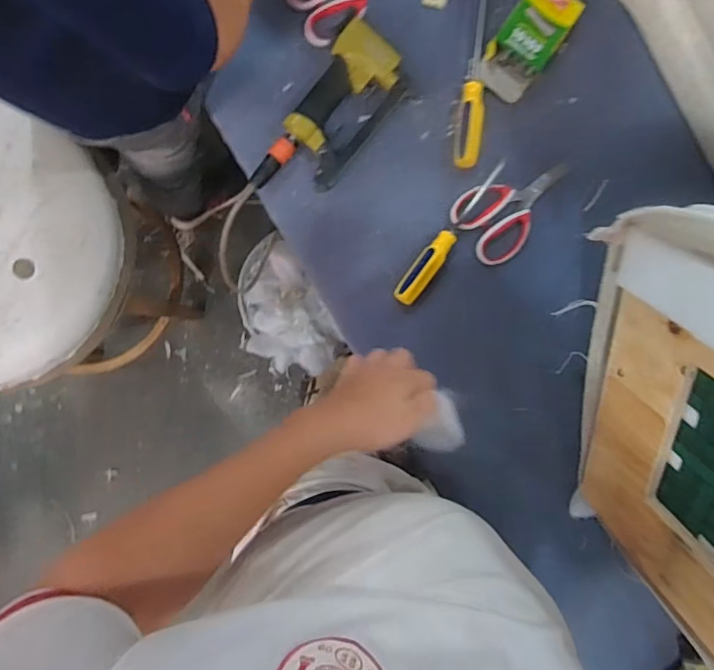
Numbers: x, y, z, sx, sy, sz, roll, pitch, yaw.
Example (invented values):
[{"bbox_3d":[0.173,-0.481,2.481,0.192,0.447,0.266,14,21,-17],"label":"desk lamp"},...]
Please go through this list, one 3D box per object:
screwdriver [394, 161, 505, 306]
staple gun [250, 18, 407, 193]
[{"bbox_3d":[0.131,-0.141,0.725,0.033,0.022,0.233,37,87,-1],"label":"screwdriver"},{"bbox_3d":[-0.032,-0.284,0.710,0.107,0.049,0.248,36,87,-1],"label":"staple gun"}]

